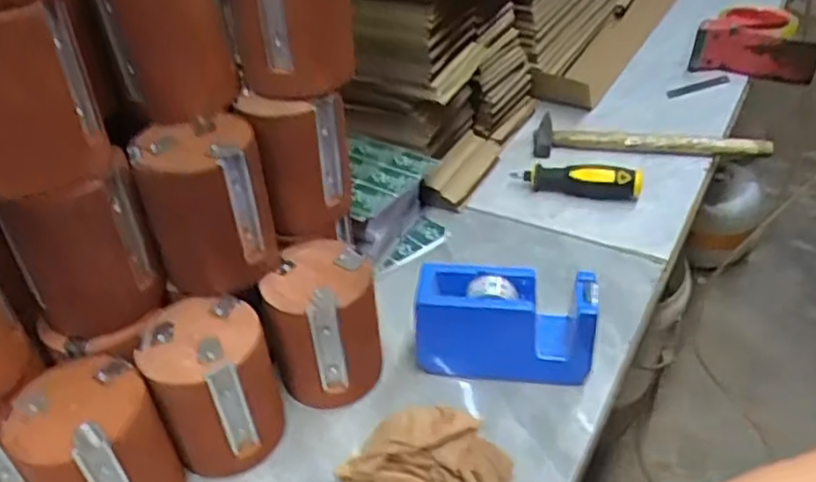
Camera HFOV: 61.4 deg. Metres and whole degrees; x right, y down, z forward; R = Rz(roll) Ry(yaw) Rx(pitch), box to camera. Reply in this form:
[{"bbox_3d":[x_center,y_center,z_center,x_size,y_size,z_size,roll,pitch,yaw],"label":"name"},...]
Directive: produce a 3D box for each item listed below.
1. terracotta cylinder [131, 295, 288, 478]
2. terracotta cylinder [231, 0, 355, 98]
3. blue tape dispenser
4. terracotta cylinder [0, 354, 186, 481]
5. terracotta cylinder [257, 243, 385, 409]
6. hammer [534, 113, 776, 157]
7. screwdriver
[{"bbox_3d":[-0.130,0.099,0.469,0.078,0.102,0.077,-2,39,1],"label":"terracotta cylinder"},{"bbox_3d":[-0.078,-0.155,0.455,0.080,0.098,0.064,-4,39,-2],"label":"terracotta cylinder"},{"bbox_3d":[0.072,0.061,0.516,0.127,0.080,0.042,3,39,7],"label":"blue tape dispenser"},{"bbox_3d":[-0.190,0.136,0.427,0.076,0.103,0.076,-2,39,1],"label":"terracotta cylinder"},{"bbox_3d":[-0.060,0.060,0.505,0.079,0.100,0.074,-2,39,1],"label":"terracotta cylinder"},{"bbox_3d":[0.269,-0.114,0.762,0.250,0.023,0.059,2,39,6],"label":"hammer"},{"bbox_3d":[0.170,-0.066,0.693,0.125,0.033,0.027,11,40,16],"label":"screwdriver"}]

